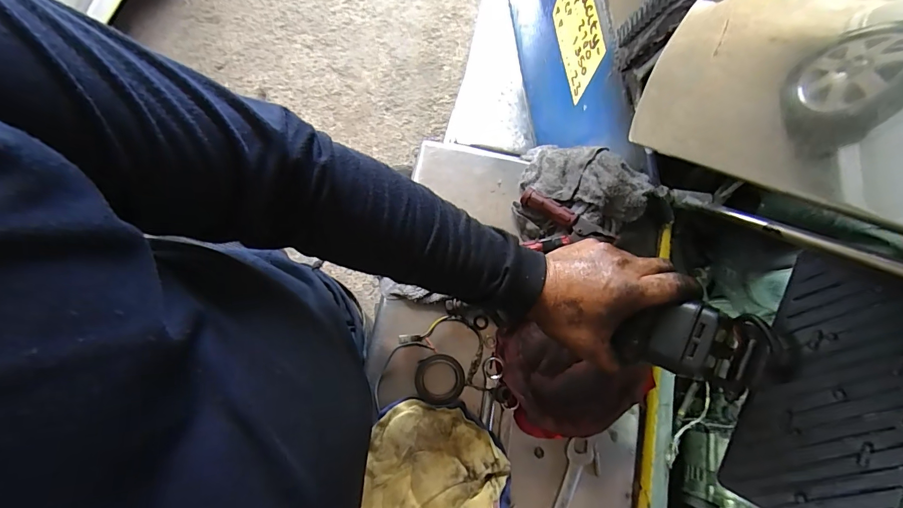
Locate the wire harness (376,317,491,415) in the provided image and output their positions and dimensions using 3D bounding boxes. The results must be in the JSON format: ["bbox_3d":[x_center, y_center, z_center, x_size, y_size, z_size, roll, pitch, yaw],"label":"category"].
[{"bbox_3d":[-0.027,0.120,0.453,0.127,0.026,0.087,-8,79,-1],"label":"wire harness"}]

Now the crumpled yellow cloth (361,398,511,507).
[{"bbox_3d":[-0.016,0.236,0.416,0.146,0.032,0.146,6,79,1],"label":"crumpled yellow cloth"}]

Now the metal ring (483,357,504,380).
[{"bbox_3d":[0.048,0.129,0.453,0.023,0.007,0.023,0,79,0],"label":"metal ring"}]

